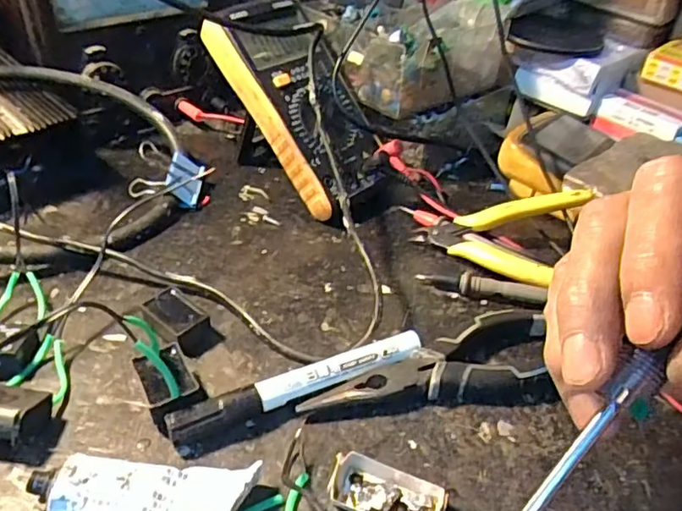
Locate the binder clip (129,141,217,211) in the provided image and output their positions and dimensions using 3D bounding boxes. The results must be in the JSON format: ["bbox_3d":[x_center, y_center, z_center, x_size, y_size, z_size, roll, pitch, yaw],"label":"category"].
[{"bbox_3d":[-0.132,-0.062,0.451,0.064,0.033,0.037,10,37,6],"label":"binder clip"}]

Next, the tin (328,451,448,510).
[{"bbox_3d":[0.020,0.106,0.260,0.050,0.011,0.027,17,39,15],"label":"tin"}]

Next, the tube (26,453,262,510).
[{"bbox_3d":[-0.082,0.102,0.245,0.089,0.020,0.035,1,37,-5],"label":"tube"}]

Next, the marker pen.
[{"bbox_3d":[-0.020,0.067,0.302,0.136,0.017,0.017,-14,41,-24],"label":"marker pen"}]

